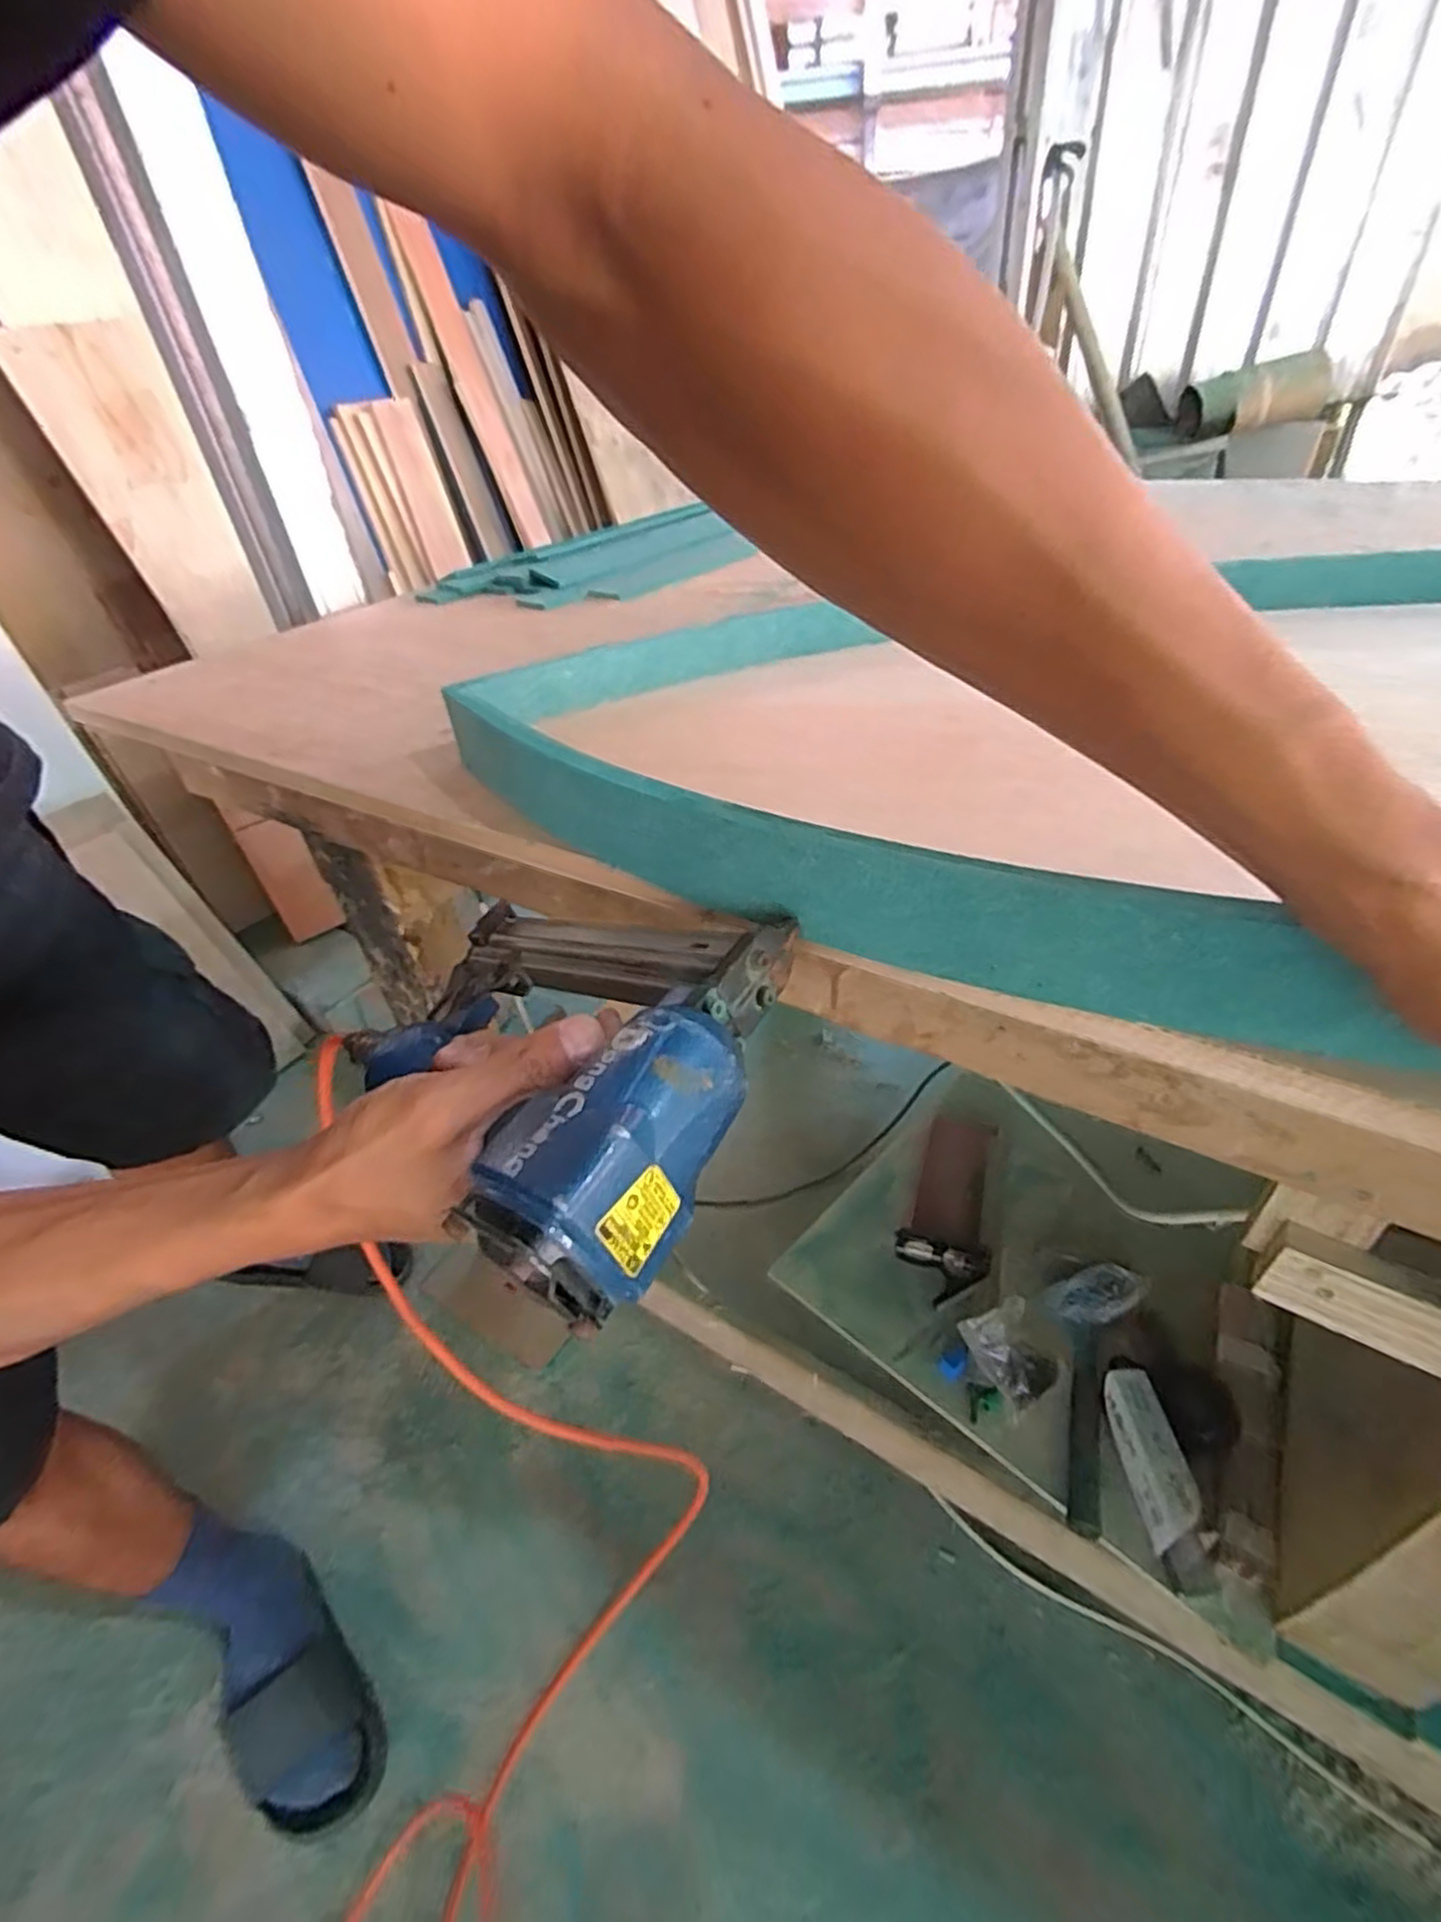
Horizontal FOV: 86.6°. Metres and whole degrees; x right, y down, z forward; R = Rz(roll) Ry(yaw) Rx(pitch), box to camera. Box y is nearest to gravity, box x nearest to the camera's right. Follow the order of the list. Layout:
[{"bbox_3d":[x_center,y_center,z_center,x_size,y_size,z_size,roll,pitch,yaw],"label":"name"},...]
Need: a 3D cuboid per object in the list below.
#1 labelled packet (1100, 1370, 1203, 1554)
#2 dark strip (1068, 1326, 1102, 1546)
[{"bbox_3d":[0.370,0.424,0.661,0.038,0.050,0.124,-4,38,3],"label":"labelled packet"},{"bbox_3d":[0.344,0.430,0.720,0.026,0.021,0.196,10,41,19],"label":"dark strip"}]

